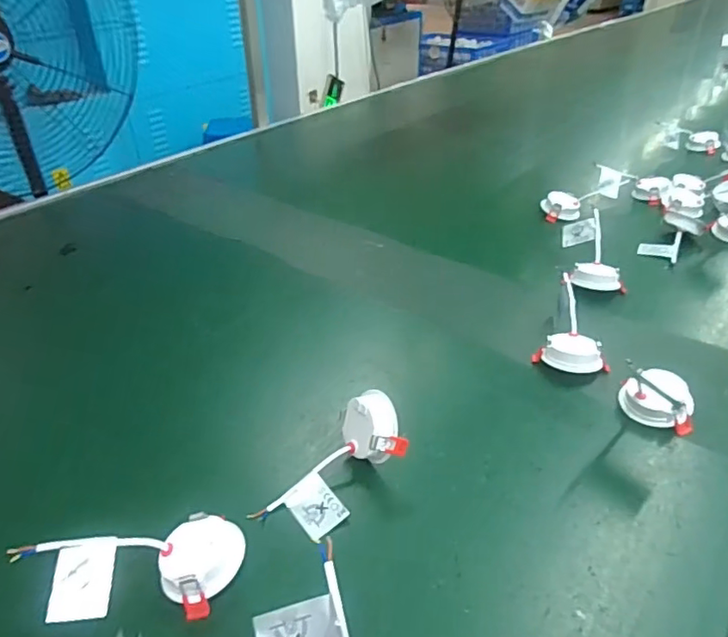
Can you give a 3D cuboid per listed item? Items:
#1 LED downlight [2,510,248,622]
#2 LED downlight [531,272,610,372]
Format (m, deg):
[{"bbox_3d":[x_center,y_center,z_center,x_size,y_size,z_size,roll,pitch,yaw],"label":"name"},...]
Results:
[{"bbox_3d":[-0.186,0.206,0.455,0.170,0.029,0.074,2,33,-19],"label":"LED downlight"},{"bbox_3d":[0.275,0.015,0.713,0.089,0.062,0.137,14,38,22],"label":"LED downlight"}]

